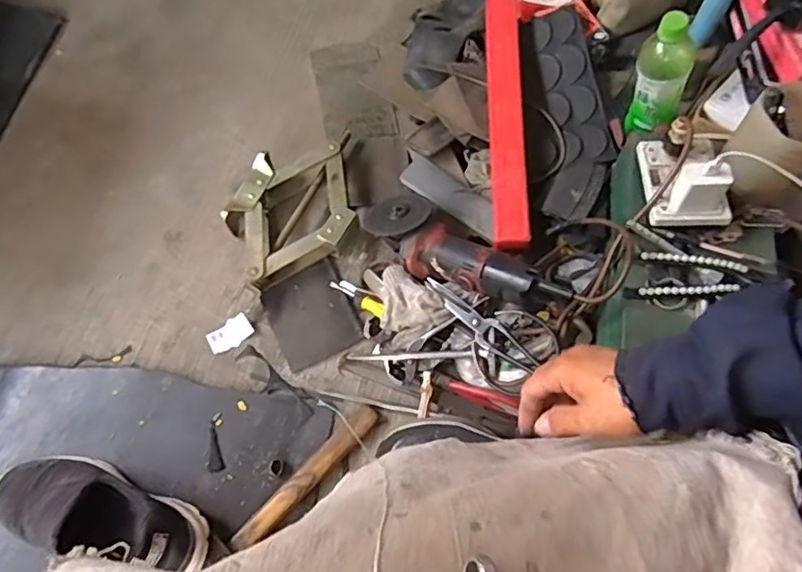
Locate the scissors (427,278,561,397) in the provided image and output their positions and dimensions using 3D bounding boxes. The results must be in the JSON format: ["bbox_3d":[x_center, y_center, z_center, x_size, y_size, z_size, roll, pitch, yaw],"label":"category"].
[{"bbox_3d":[0.101,0.047,0.727,0.184,0.015,0.099,41,90,26],"label":"scissors"}]

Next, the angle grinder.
[{"bbox_3d":[0.081,-0.036,0.753,0.300,0.076,0.092,31,70,35],"label":"angle grinder"}]

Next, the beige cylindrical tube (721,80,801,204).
[{"bbox_3d":[0.408,-0.159,0.622,0.083,0.088,0.090,0,68,0],"label":"beige cylindrical tube"}]

